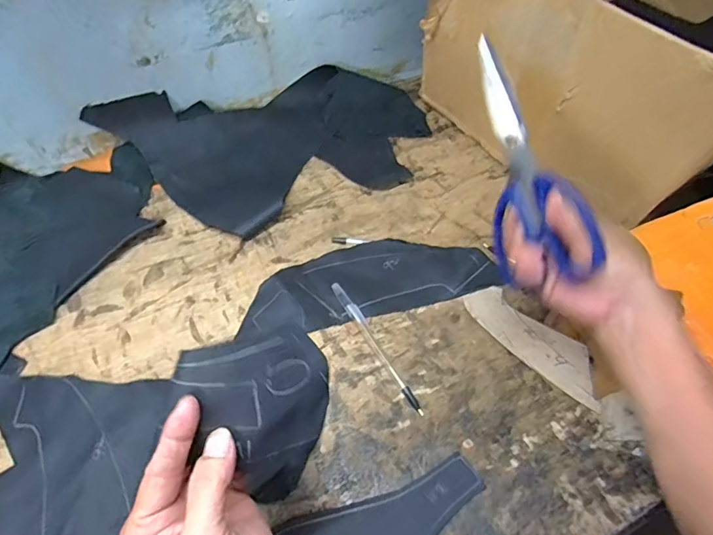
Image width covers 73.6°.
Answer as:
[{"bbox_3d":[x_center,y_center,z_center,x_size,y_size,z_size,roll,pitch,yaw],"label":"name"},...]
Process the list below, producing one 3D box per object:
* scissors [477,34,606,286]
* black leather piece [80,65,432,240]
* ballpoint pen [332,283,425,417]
[{"bbox_3d":[0.122,-0.081,0.356,0.013,0.081,0.184,-11,87,-37],"label":"scissors"},{"bbox_3d":[-0.091,-0.168,0.617,0.407,0.051,0.227,-24,59,-20],"label":"black leather piece"},{"bbox_3d":[0.019,0.076,0.469,0.013,0.010,0.156,-24,59,-20],"label":"ballpoint pen"}]

